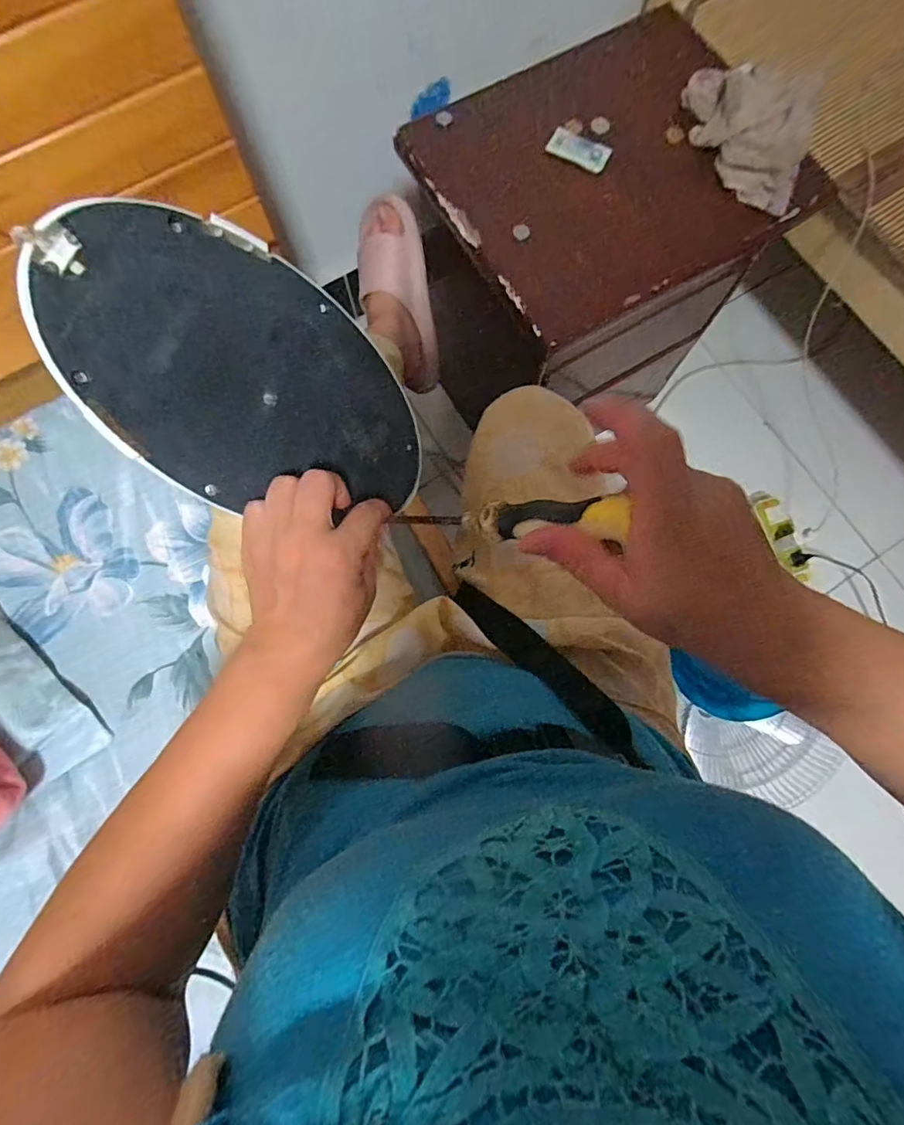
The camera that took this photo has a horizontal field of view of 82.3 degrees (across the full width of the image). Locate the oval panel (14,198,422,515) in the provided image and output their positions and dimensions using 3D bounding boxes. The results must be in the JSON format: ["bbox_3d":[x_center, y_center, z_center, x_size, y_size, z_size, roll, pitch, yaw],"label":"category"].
[{"bbox_3d":[-0.111,-0.101,0.308,0.228,0.006,0.132,29,90,-38],"label":"oval panel"}]

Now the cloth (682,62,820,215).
[{"bbox_3d":[0.320,-0.474,0.557,0.076,0.061,0.186,-30,80,-7],"label":"cloth"}]

